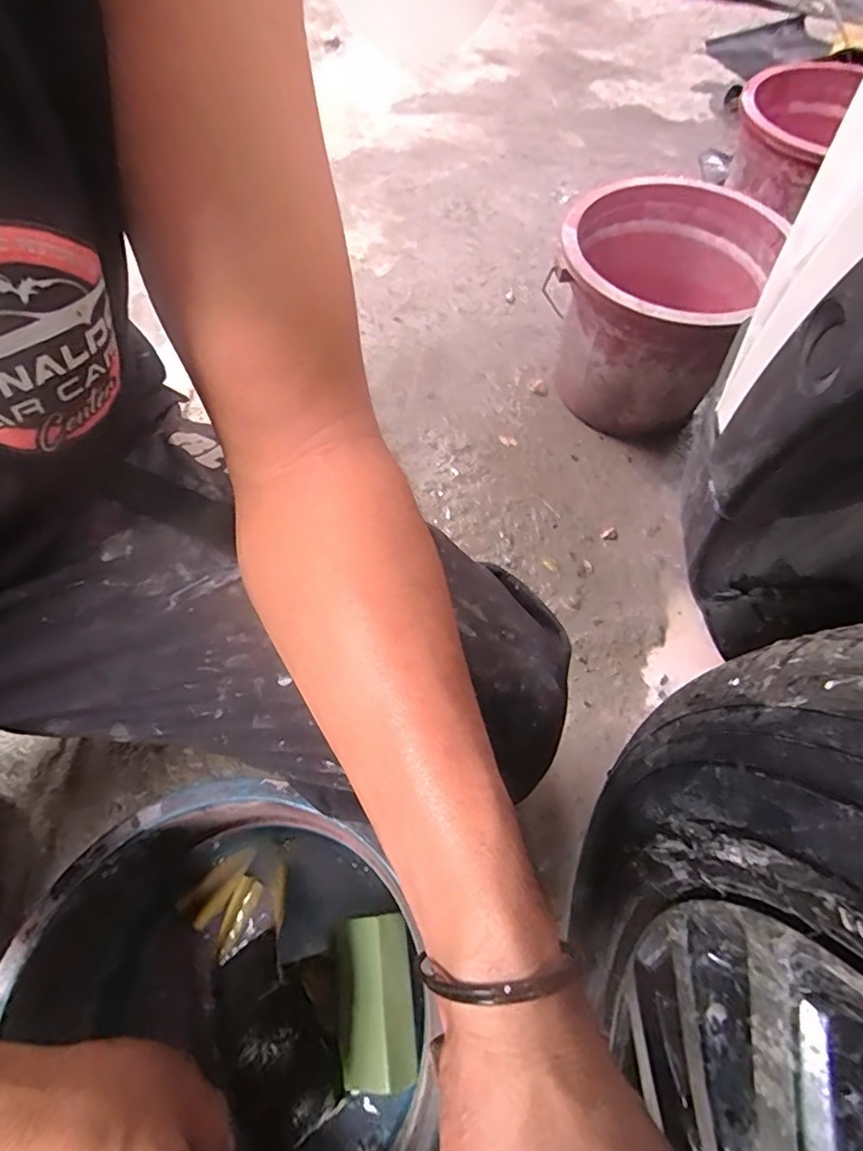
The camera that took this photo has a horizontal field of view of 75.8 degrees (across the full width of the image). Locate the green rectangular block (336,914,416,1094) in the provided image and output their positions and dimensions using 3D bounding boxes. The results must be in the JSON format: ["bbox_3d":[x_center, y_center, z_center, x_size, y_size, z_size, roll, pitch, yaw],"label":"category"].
[{"bbox_3d":[-0.041,0.297,0.389,0.048,0.029,0.095,-31,50,32],"label":"green rectangular block"}]

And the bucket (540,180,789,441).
[{"bbox_3d":[0.279,-0.341,0.745,0.233,0.232,0.265,24,66,12],"label":"bucket"}]

